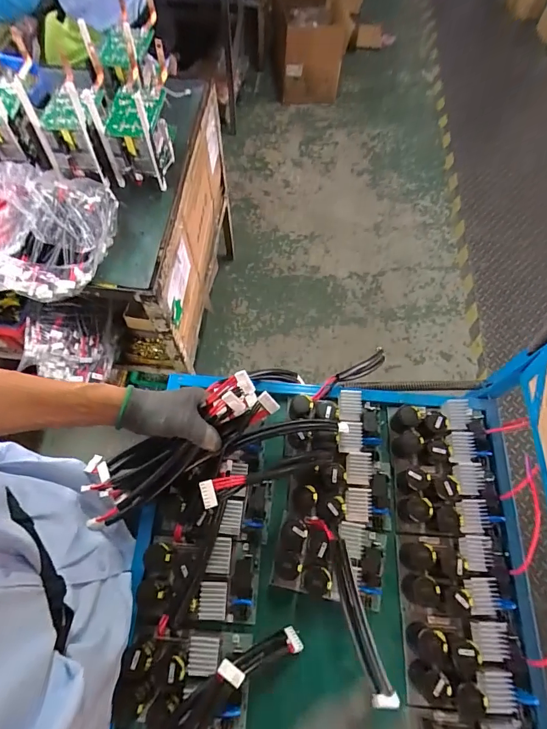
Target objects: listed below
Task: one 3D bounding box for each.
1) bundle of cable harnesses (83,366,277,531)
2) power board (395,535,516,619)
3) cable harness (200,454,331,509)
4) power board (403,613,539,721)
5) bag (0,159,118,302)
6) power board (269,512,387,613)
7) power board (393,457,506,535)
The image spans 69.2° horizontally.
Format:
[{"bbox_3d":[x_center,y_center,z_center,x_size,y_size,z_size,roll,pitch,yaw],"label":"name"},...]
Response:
[{"bbox_3d":[-0.138,0.104,0.532,0.307,0.057,0.101,-34,68,11],"label":"bundle of cable harnesses"},{"bbox_3d":[0.255,0.290,0.546,0.147,0.061,0.100,2,65,-1],"label":"power board"},{"bbox_3d":[0.008,0.135,0.502,0.210,0.036,0.026,-6,61,-37],"label":"cable harness"},{"bbox_3d":[0.244,0.376,0.491,0.142,0.057,0.100,5,65,1],"label":"power board"},{"bbox_3d":[-0.655,-0.324,0.851,0.570,0.127,0.328,10,65,3],"label":"bag"},{"bbox_3d":[0.080,0.266,0.541,0.152,0.060,0.096,11,65,3],"label":"power board"},{"bbox_3d":[0.260,0.198,0.588,0.144,0.071,0.105,6,65,1],"label":"power board"}]

